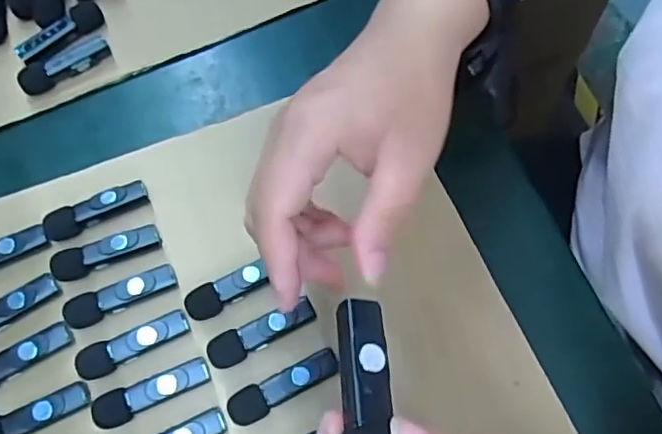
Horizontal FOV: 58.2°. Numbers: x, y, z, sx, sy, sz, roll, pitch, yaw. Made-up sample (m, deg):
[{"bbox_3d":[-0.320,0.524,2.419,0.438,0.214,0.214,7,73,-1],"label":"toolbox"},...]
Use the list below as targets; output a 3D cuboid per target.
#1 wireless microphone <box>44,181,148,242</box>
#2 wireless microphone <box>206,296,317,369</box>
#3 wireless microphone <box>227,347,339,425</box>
[{"bbox_3d":[-0.147,-0.004,0.374,0.065,0.016,0.017,-24,70,-5],"label":"wireless microphone"},{"bbox_3d":[-0.040,0.066,0.337,0.063,0.011,0.018,-22,70,-4],"label":"wireless microphone"},{"bbox_3d":[-0.026,0.095,0.332,0.064,0.012,0.020,-24,70,-5],"label":"wireless microphone"}]

